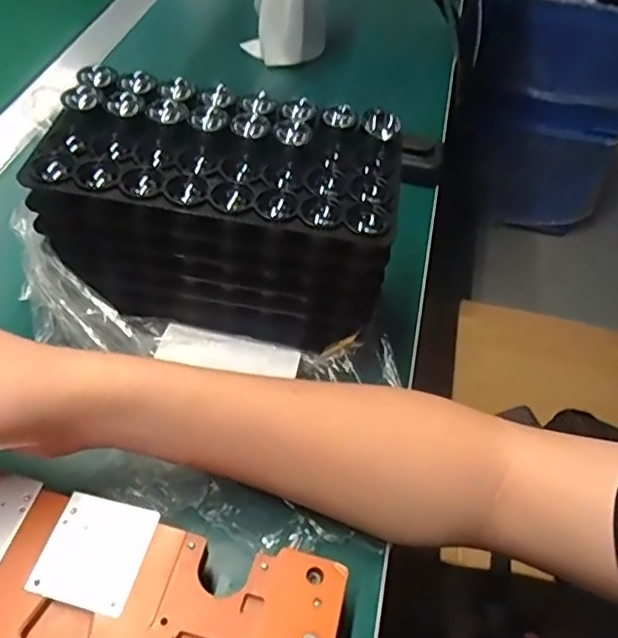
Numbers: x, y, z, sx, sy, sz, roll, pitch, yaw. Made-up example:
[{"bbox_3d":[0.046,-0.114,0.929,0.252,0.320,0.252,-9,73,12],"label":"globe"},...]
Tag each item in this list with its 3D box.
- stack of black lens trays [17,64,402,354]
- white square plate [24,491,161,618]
[{"bbox_3d":[-0.049,-0.060,0.355,0.190,0.108,0.094,9,51,1],"label":"stack of black lens trays"},{"bbox_3d":[-0.099,0.108,0.280,0.044,0.005,0.047,15,51,5],"label":"white square plate"}]

